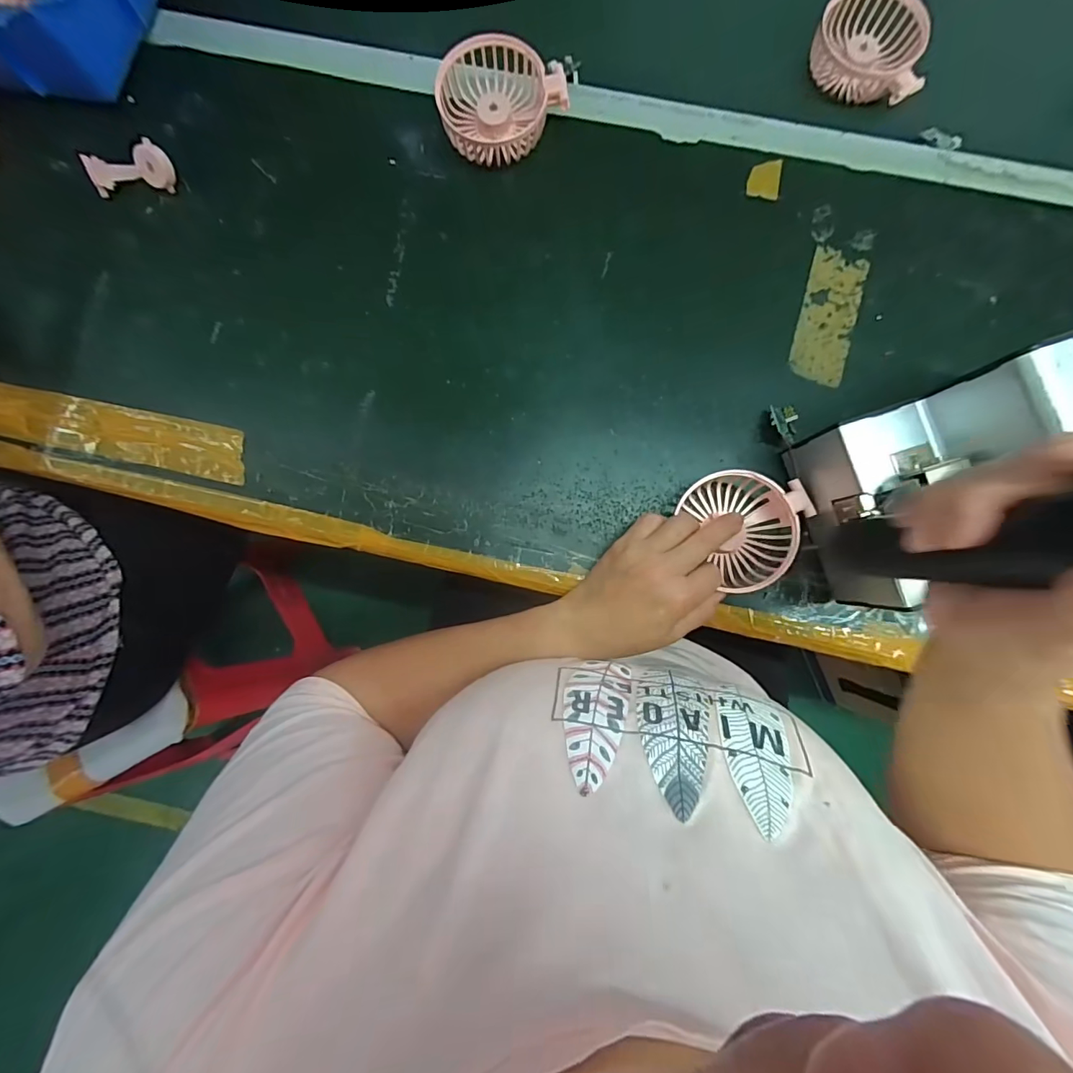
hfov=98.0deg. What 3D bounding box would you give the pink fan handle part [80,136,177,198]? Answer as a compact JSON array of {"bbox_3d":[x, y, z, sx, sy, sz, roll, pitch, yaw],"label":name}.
[{"bbox_3d":[-0.339,-0.305,0.388,0.071,0.029,0.027,-5,85,1],"label":"pink fan handle part"}]

